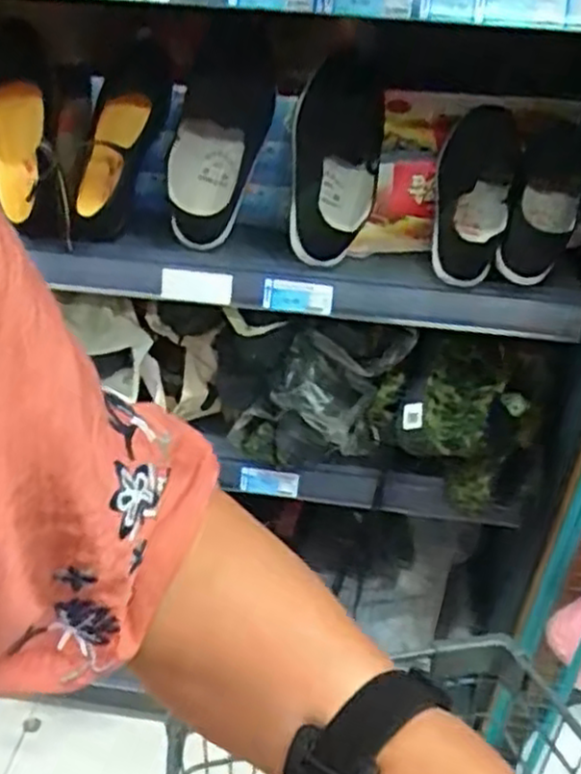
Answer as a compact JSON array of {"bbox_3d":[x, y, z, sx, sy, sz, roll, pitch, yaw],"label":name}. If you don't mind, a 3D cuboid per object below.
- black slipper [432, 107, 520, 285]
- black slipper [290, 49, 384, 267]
[{"bbox_3d":[0.225,-0.243,0.902,0.093,0.077,0.258,10,63,9],"label":"black slipper"},{"bbox_3d":[0.056,-0.294,0.944,0.114,0.096,0.291,6,65,3],"label":"black slipper"}]

